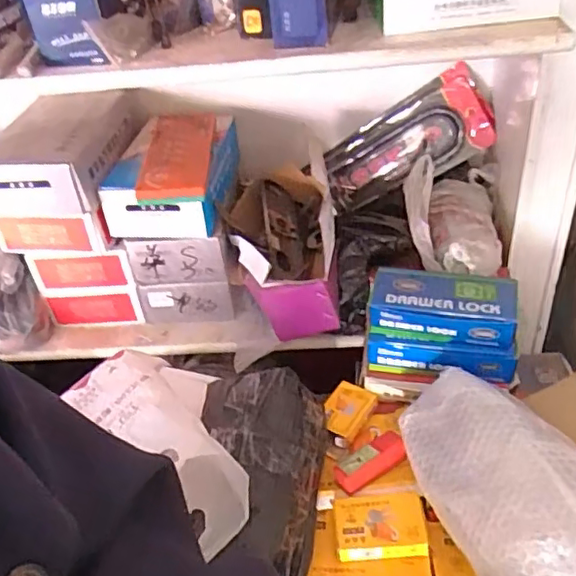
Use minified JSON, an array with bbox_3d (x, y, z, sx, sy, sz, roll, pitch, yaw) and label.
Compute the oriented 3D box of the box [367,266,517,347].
[{"bbox_3d":[0.192,0.022,0.751,0.174,0.053,0.079,7,40,16],"label":"box"}]

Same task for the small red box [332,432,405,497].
[{"bbox_3d":[0.097,0.206,0.713,0.092,0.022,0.036,-24,42,-22],"label":"small red box"}]

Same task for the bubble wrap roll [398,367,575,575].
[{"bbox_3d":[0.228,0.200,0.585,0.154,0.092,0.313,-21,41,-18],"label":"bubble wrap roll"}]

